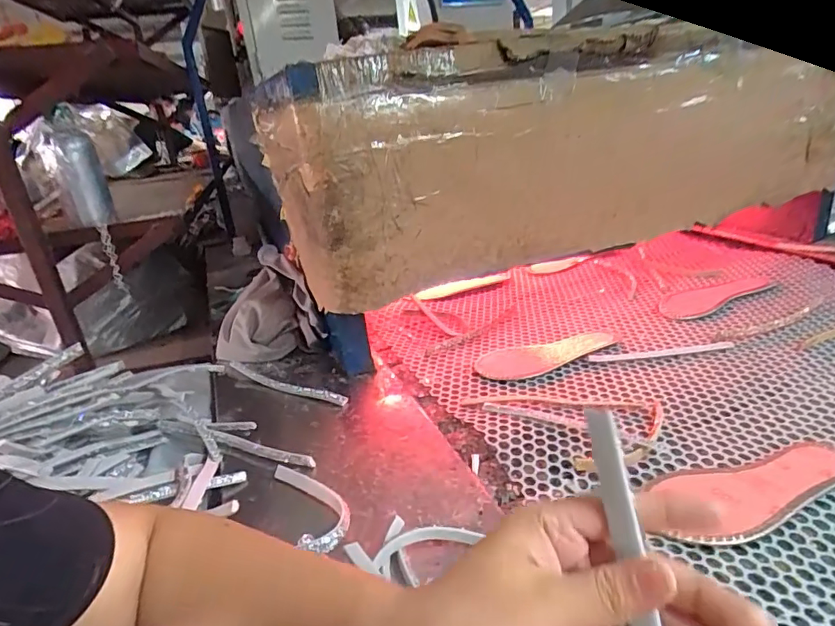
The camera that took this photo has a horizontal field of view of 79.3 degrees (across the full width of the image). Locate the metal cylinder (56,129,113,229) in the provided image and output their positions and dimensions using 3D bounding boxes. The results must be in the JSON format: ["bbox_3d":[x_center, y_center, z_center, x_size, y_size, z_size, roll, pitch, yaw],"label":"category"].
[{"bbox_3d":[-0.627,-0.252,0.949,0.064,0.167,0.078,-19,26,-27],"label":"metal cylinder"}]

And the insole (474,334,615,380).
[{"bbox_3d":[0.188,0.064,0.729,0.205,0.019,0.071,-9,23,-6],"label":"insole"}]

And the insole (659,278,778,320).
[{"bbox_3d":[0.495,-0.029,0.840,0.201,0.009,0.073,-17,34,-15],"label":"insole"}]

